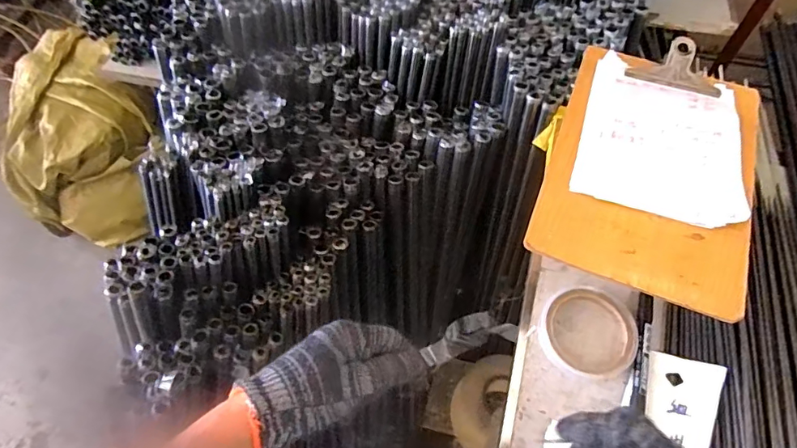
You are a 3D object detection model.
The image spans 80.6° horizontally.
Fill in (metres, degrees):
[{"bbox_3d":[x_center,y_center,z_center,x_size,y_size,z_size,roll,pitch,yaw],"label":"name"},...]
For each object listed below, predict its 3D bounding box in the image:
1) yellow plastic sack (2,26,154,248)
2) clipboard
[{"bbox_3d":[-0.951,-0.268,1.454,0.395,0.343,0.533,-1,61,1],"label":"yellow plastic sack"},{"bbox_3d":[0.260,-0.065,0.478,0.191,0.017,0.287,19,64,12],"label":"clipboard"}]

